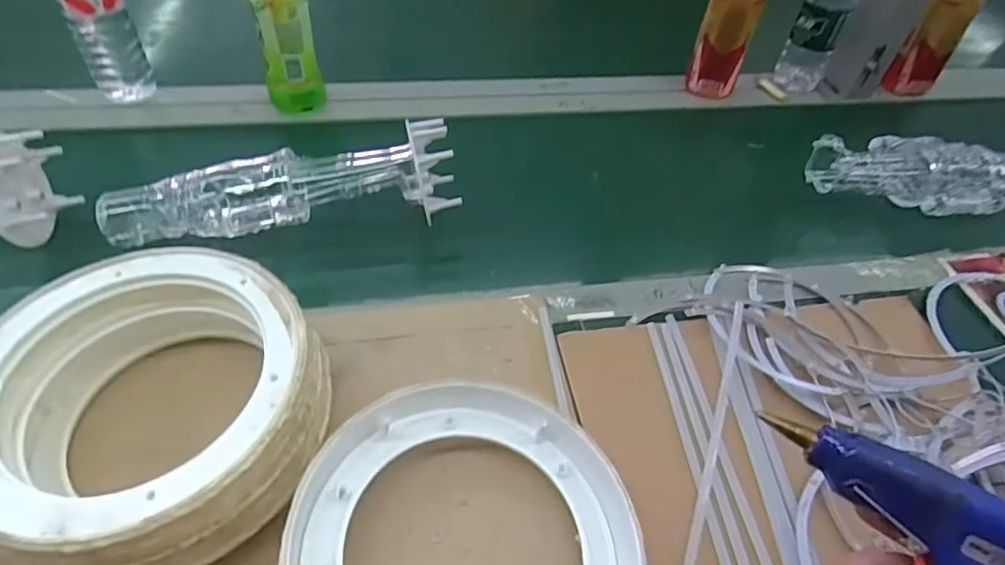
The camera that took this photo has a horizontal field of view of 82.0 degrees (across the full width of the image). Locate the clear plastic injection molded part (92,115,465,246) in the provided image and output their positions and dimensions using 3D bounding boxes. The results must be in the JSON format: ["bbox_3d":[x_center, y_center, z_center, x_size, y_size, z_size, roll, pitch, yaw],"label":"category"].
[{"bbox_3d":[-0.209,-0.091,0.549,0.330,0.082,0.078,-7,50,-10],"label":"clear plastic injection molded part"}]

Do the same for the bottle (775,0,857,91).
[{"bbox_3d":[0.438,-0.371,0.779,0.065,0.223,0.053,28,53,19],"label":"bottle"}]

